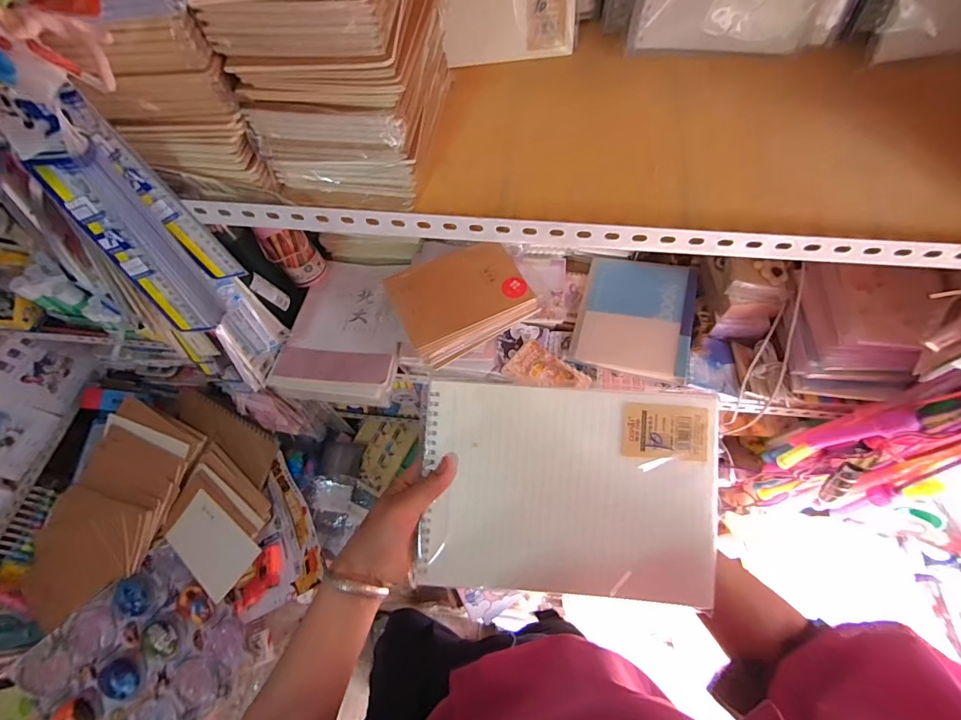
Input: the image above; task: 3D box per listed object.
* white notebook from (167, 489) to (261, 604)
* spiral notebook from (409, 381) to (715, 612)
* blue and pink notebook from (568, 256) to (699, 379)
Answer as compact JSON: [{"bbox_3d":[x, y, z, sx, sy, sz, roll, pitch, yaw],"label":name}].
[{"bbox_3d":[-0.597,0.408,0.960,0.193,0.015,0.141,34,79,10],"label":"white notebook"},{"bbox_3d":[0.077,0.111,0.373,0.249,0.011,0.174,3,88,2],"label":"spiral notebook"},{"bbox_3d":[0.264,-0.075,0.741,0.181,0.020,0.211,10,68,20],"label":"blue and pink notebook"}]

